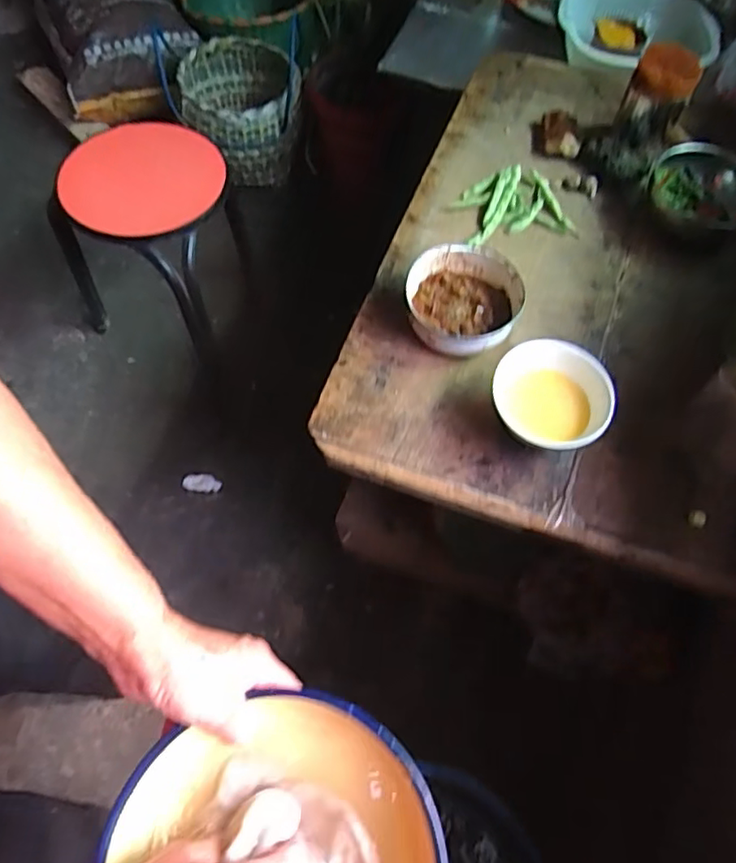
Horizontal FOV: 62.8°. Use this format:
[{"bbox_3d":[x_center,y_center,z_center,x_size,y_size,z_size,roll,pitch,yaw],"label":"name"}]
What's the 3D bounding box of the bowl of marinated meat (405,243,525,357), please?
[{"bbox_3d":[0.116,-0.157,0.745,0.135,0.065,0.138,1,62,-2],"label":"bowl of marinated meat"}]

